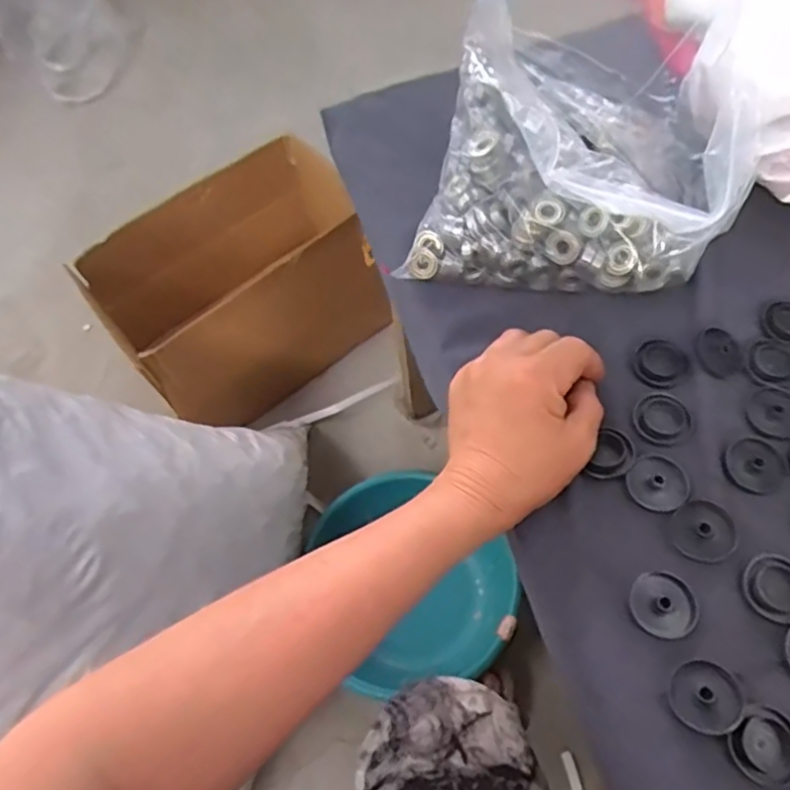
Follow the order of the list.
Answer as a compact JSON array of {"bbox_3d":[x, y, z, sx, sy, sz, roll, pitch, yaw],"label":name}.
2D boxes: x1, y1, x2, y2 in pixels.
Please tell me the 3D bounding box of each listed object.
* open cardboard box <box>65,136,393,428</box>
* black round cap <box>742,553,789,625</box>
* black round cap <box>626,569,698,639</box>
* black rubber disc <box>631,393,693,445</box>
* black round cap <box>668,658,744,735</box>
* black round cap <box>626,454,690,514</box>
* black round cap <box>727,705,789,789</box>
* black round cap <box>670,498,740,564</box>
[{"bbox_3d":[-0.208,-0.171,0.963,0.425,0.219,0.279,-34,64,-14],"label":"open cardboard box"},{"bbox_3d":[0.198,0.100,0.330,0.034,0.004,0.033,-2,61,3],"label":"black round cap"},{"bbox_3d":[0.140,0.109,0.333,0.033,0.004,0.032,-2,61,3],"label":"black round cap"},{"bbox_3d":[0.161,0.014,0.386,0.031,0.004,0.034,-2,61,3],"label":"black rubber disc"},{"bbox_3d":[0.151,0.146,0.310,0.031,0.010,0.031,-2,61,3],"label":"black round cap"},{"bbox_3d":[0.150,0.050,0.364,0.032,0.004,0.034,-2,61,3],"label":"black round cap"},{"bbox_3d":[0.175,0.164,0.298,0.032,0.010,0.033,-2,61,3],"label":"black round cap"},{"bbox_3d":[0.169,0.074,0.349,0.032,0.004,0.035,-2,61,3],"label":"black round cap"}]

